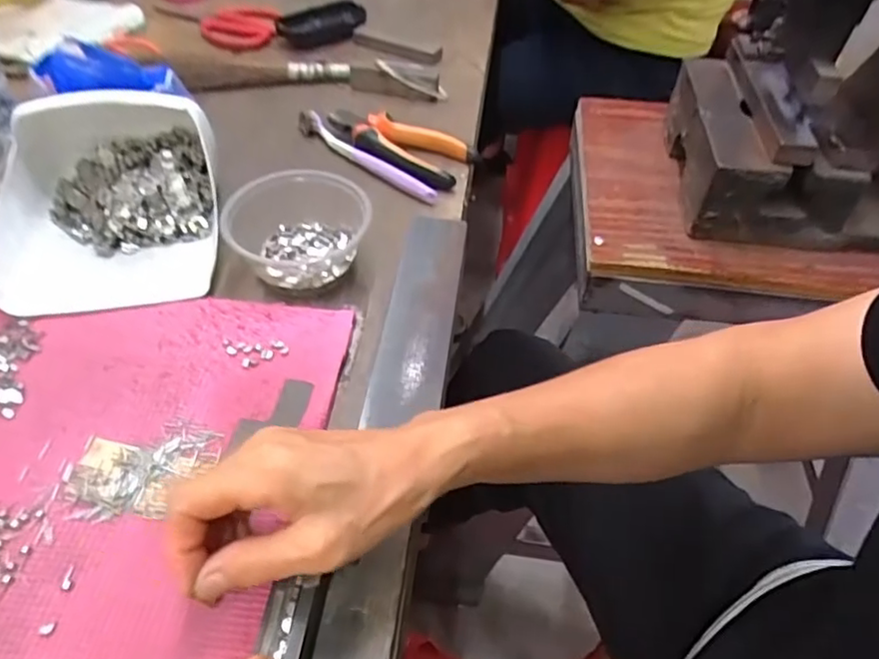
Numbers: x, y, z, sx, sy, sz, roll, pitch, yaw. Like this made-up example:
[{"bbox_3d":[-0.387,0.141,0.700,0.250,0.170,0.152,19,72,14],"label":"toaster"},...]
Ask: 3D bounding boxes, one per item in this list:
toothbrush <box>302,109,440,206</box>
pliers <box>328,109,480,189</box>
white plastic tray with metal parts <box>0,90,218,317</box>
[{"bbox_3d":[-0.071,-0.166,0.573,0.181,0.015,0.018,35,56,26],"label":"toothbrush"},{"bbox_3d":[-0.043,-0.178,0.583,0.147,0.020,0.065,23,52,18],"label":"pliers"},{"bbox_3d":[-0.254,-0.109,0.467,0.150,0.078,0.169,-10,49,-10],"label":"white plastic tray with metal parts"}]

